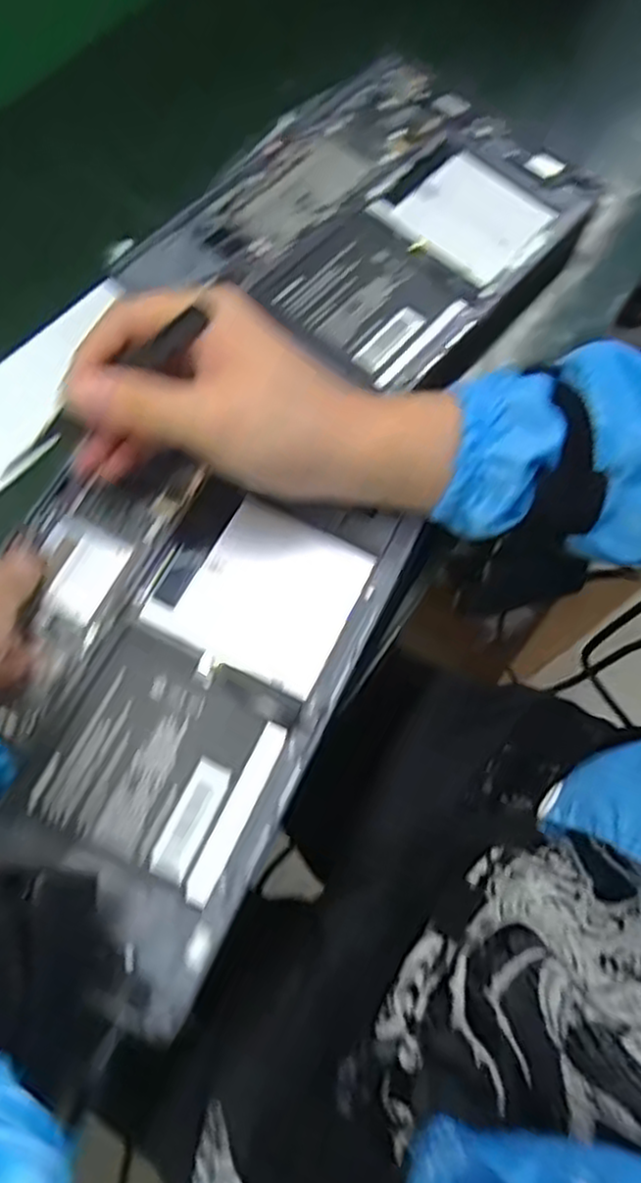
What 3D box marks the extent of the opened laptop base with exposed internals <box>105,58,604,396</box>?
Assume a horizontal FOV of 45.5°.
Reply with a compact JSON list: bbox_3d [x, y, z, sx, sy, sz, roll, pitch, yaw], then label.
[{"bbox_3d":[0.035,-0.208,0.440,0.172,0.024,0.237,37,70,13],"label":"opened laptop base with exposed internals"}]

